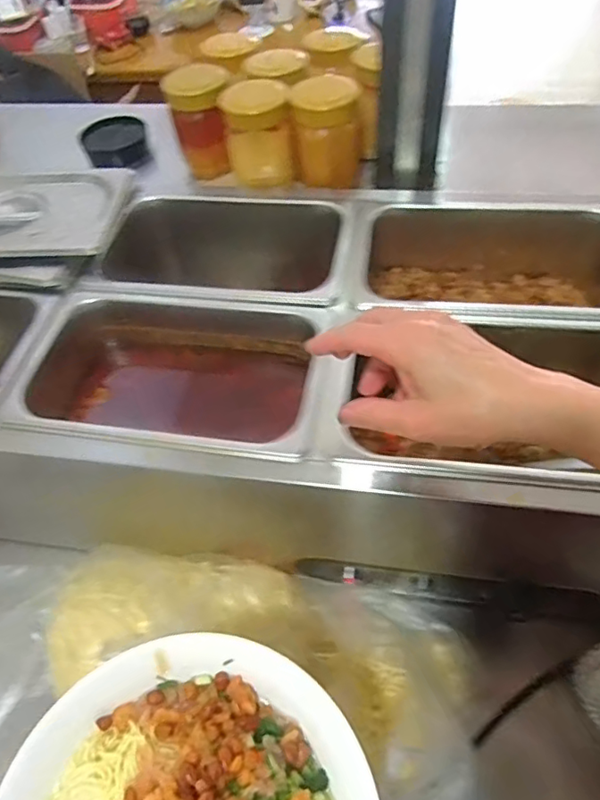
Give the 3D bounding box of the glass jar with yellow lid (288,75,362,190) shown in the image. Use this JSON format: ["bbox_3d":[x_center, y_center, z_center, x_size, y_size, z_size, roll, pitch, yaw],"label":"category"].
[{"bbox_3d":[0.027,-0.296,0.621,0.073,0.098,0.064,-3,53,3],"label":"glass jar with yellow lid"}]

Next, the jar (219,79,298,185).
[{"bbox_3d":[-0.043,-0.288,0.616,0.073,0.092,0.065,-7,53,0],"label":"jar"}]

